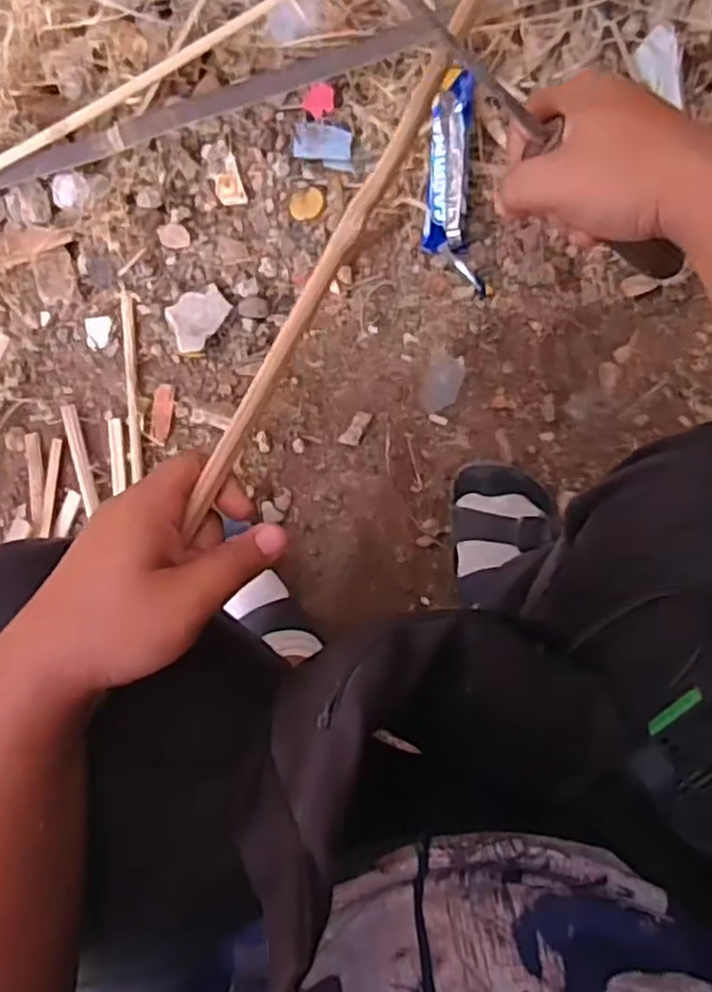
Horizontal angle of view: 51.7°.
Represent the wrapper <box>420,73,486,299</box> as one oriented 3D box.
[{"bbox_3d":[0.101,-0.318,0.758,0.058,0.019,0.206,-1,112,3],"label":"wrapper"}]

